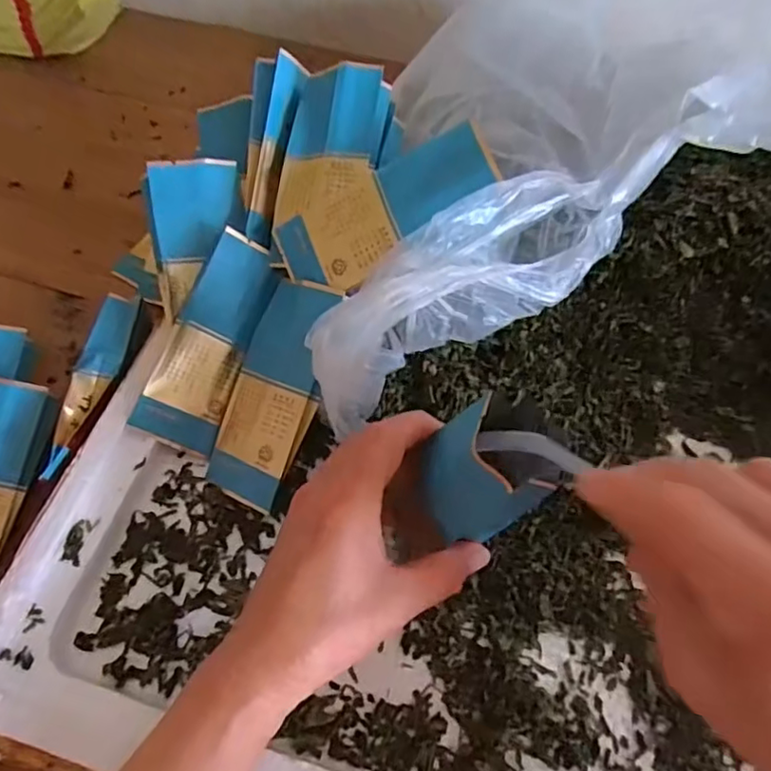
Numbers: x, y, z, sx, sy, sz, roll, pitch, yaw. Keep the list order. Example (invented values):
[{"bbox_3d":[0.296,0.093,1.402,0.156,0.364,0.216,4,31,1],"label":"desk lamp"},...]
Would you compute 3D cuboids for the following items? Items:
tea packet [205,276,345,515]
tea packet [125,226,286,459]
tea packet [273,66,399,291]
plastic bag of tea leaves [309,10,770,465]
[{"bbox_3d":[-0.065,0.003,0.346,0.057,0.008,0.129,18,87,32],"label":"tea packet"},{"bbox_3d":[-0.102,-0.025,0.354,0.047,0.010,0.128,27,84,-27],"label":"tea packet"},{"bbox_3d":[-0.030,-0.124,0.357,0.070,0.016,0.142,-10,71,18],"label":"tea packet"},{"bbox_3d":[0.178,-0.062,0.336,0.371,0.174,0.263,16,63,6],"label":"plastic bag of tea leaves"}]

